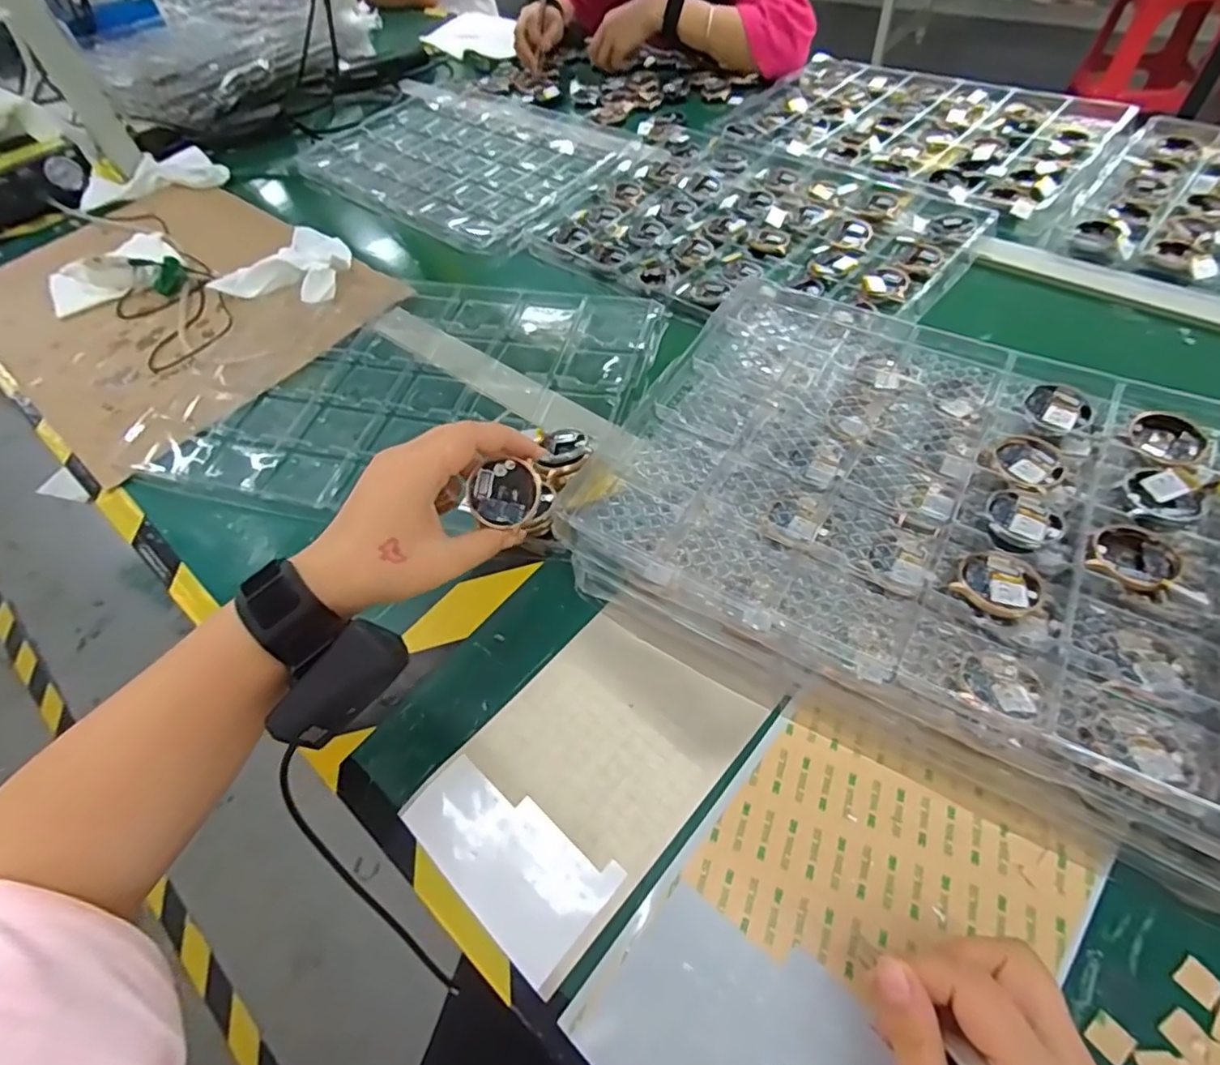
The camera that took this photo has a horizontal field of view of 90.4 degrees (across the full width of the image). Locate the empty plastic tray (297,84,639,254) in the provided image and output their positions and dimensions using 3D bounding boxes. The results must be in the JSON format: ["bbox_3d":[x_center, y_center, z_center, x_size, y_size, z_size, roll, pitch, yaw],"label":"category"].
[{"bbox_3d":[-0.219,-0.547,0.880,0.497,0.030,0.291,34,65,27],"label":"empty plastic tray"}]

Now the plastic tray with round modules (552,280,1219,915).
[{"bbox_3d":[0.231,-0.013,0.403,0.442,0.073,0.312,24,61,22],"label":"plastic tray with round modules"}]

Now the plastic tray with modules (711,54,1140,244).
[{"bbox_3d":[0.398,-0.527,0.781,0.313,0.022,0.447,-41,60,-20],"label":"plastic tray with modules"}]

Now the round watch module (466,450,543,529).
[{"bbox_3d":[-0.064,-0.024,0.365,0.043,0.007,0.041,0,83,2],"label":"round watch module"}]

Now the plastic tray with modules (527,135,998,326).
[{"bbox_3d":[0.156,-0.349,0.684,0.439,0.017,0.309,33,64,26],"label":"plastic tray with modules"}]

